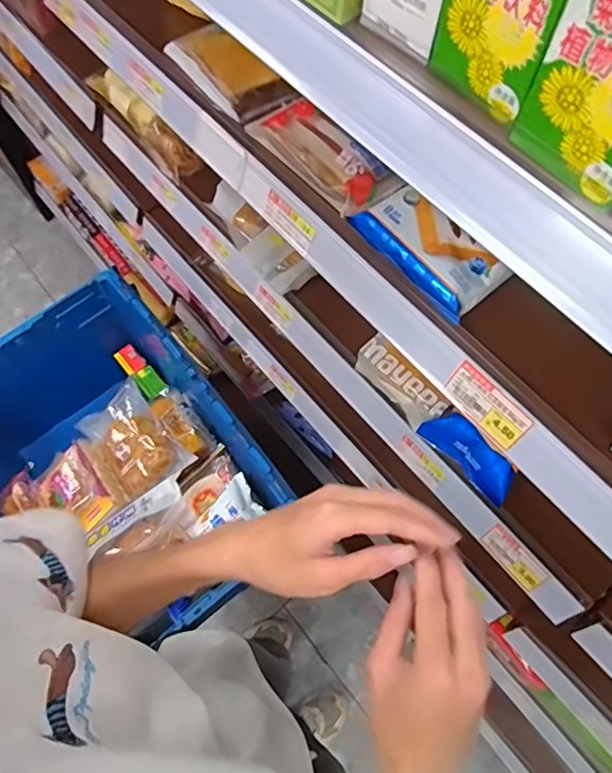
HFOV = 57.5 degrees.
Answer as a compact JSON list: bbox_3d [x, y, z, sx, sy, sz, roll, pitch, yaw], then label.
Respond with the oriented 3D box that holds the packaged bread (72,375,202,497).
[{"bbox_3d":[-0.277,0.092,0.903,0.116,0.059,0.171,-40,71,-14],"label":"packaged bread"}]

